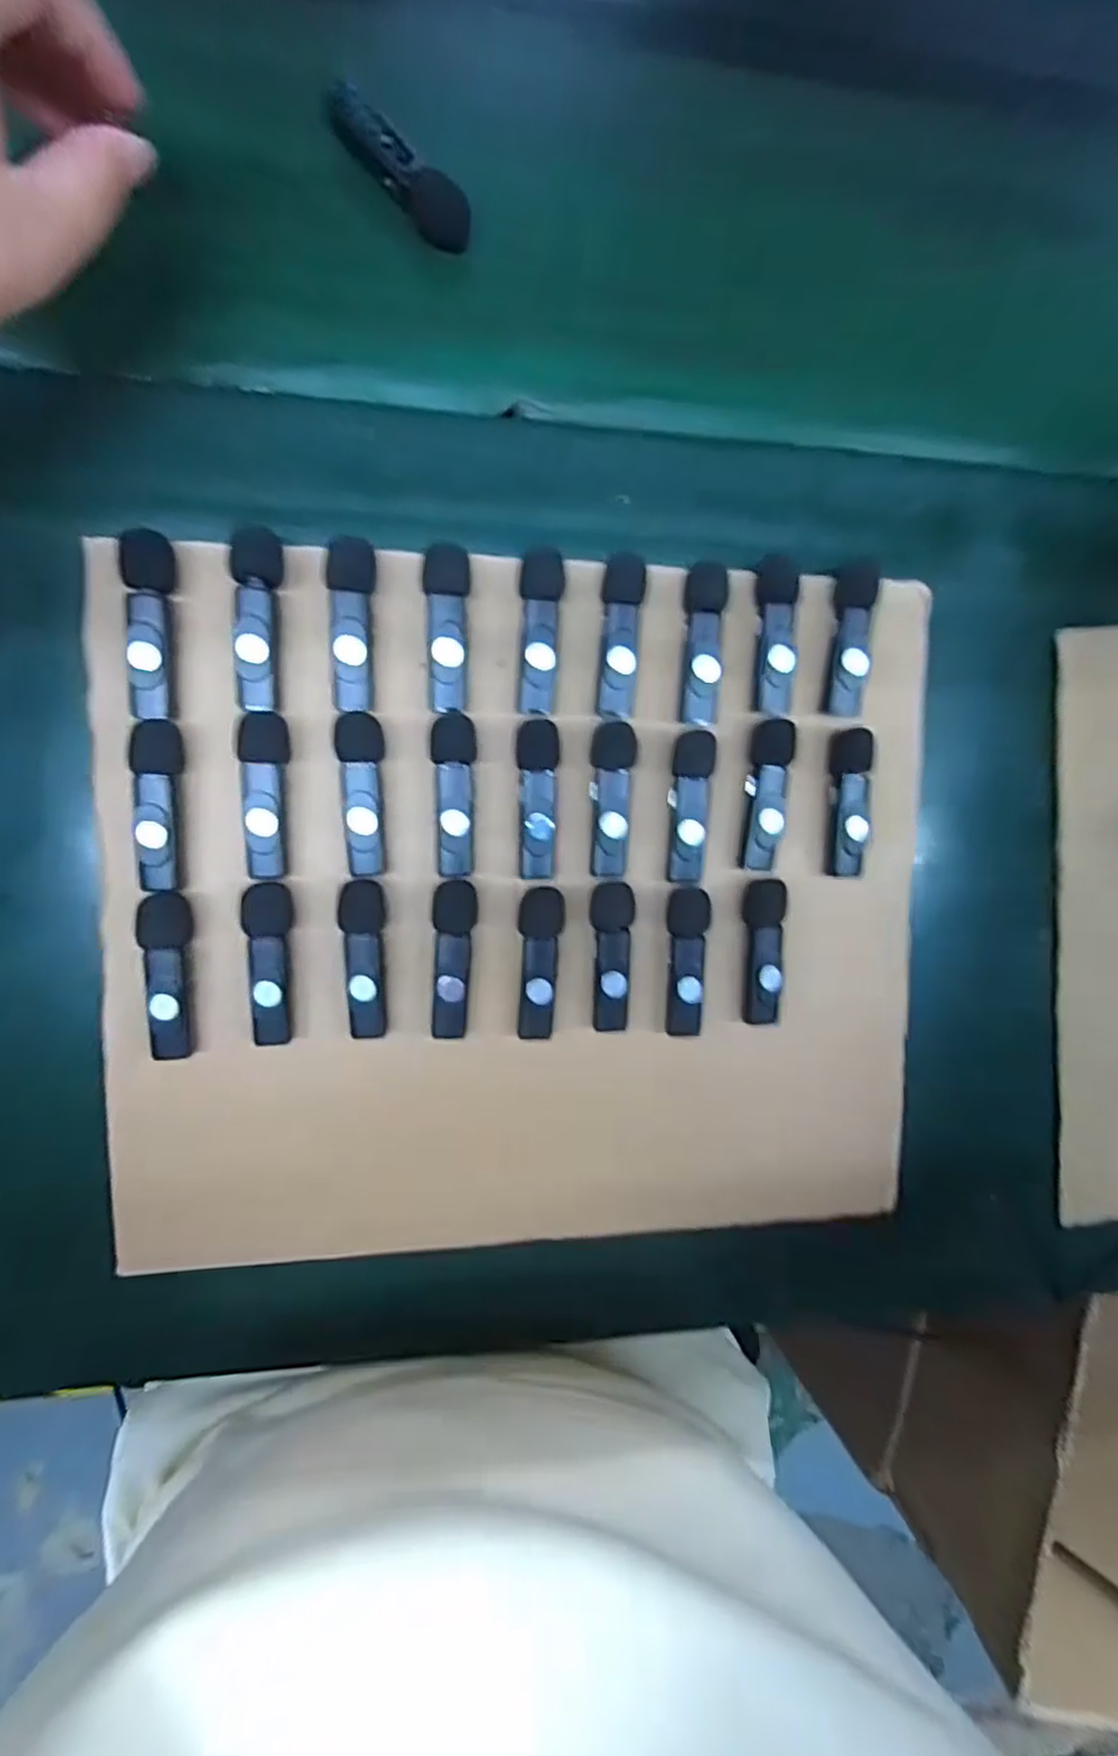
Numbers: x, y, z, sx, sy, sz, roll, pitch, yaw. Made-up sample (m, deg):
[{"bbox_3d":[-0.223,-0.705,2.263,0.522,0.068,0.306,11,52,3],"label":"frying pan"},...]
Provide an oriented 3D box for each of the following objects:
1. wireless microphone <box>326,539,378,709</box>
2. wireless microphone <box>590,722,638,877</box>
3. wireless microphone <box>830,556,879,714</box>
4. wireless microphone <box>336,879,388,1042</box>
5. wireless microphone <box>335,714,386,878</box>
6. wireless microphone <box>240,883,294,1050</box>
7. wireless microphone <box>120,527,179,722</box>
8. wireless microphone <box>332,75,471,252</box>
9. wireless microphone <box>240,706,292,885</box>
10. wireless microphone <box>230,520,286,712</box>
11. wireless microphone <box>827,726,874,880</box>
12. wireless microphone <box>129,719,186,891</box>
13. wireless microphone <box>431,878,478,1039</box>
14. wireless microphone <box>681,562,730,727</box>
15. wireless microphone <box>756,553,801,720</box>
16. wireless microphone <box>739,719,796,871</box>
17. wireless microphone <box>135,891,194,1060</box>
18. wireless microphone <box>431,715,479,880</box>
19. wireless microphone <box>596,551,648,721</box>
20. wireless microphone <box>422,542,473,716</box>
[{"bbox_3d":[-0.080,-0.098,0.280,0.017,0.016,0.064,0,92,-8],"label":"wireless microphone"},{"bbox_3d":[0.021,-0.033,0.303,0.017,0.016,0.063,2,91,-8],"label":"wireless microphone"},{"bbox_3d":[0.127,-0.105,0.312,0.015,0.018,0.066,5,91,-8],"label":"wireless microphone"},{"bbox_3d":[-0.080,0.033,0.293,0.018,0.014,0.064,0,92,-8],"label":"wireless microphone"},{"bbox_3d":[-0.079,-0.033,0.287,0.018,0.015,0.064,1,92,-8],"label":"wireless microphone"},{"bbox_3d":[-0.116,0.035,0.288,0.017,0.016,0.065,2,91,-8],"label":"wireless microphone"},{"bbox_3d":[-0.154,-0.094,0.269,0.016,0.016,0.067,4,91,-8],"label":"wireless microphone"},{"bbox_3d":[-0.062,-0.280,0.282,0.061,0.016,0.018,40,86,-7],"label":"wireless microphone"},{"bbox_3d":[-0.116,-0.032,0.282,0.017,0.016,0.064,3,91,-8],"label":"wireless microphone"},{"bbox_3d":[-0.114,-0.098,0.275,0.017,0.016,0.066,0,92,-8],"label":"wireless microphone"},{"bbox_3d":[0.128,-0.033,0.317,0.015,0.018,0.063,0,92,-8],"label":"wireless microphone"},{"bbox_3d":[-0.155,-0.028,0.276,0.015,0.015,0.064,2,91,-8],"label":"wireless microphone"},{"bbox_3d":[-0.045,0.034,0.298,0.018,0.010,0.066,5,91,-8],"label":"wireless microphone"},{"bbox_3d":[0.061,-0.098,0.302,0.017,0.015,0.065,0,92,-8],"label":"wireless microphone"},{"bbox_3d":[0.092,-0.103,0.306,0.015,0.016,0.066,0,92,-8],"label":"wireless microphone"},{"bbox_3d":[0.089,-0.036,0.312,0.017,0.017,0.063,5,91,-8],"label":"wireless microphone"},{"bbox_3d":[-0.155,0.039,0.283,0.016,0.016,0.065,1,92,-8],"label":"wireless microphone"},{"bbox_3d":[-0.043,-0.034,0.292,0.017,0.014,0.065,0,92,-8],"label":"wireless microphone"},{"bbox_3d":[0.025,-0.100,0.297,0.017,0.019,0.065,2,91,-8],"label":"wireless microphone"},{"bbox_3d":[-0.045,-0.099,0.285,0.018,0.017,0.062,2,91,-8],"label":"wireless microphone"}]

